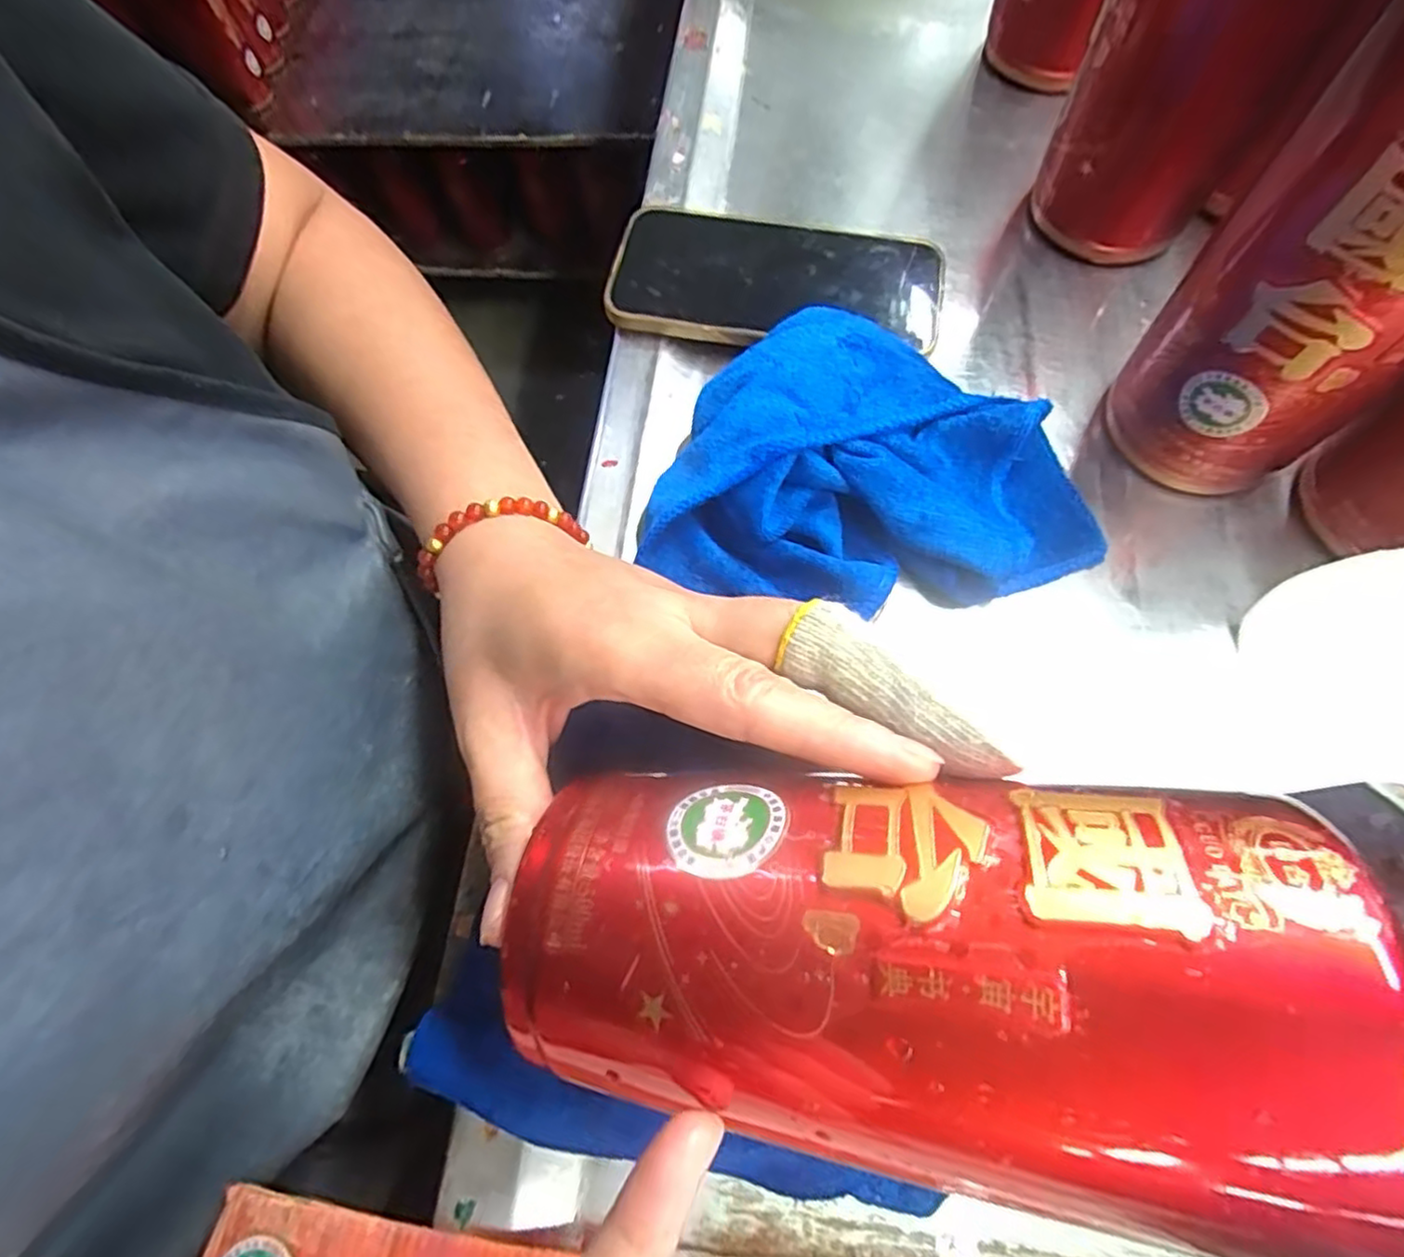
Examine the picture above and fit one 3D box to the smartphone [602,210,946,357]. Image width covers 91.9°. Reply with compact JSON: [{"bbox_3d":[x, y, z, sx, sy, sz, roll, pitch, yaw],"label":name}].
[{"bbox_3d":[0.036,-0.172,0.335,0.157,0.011,0.082,10,68,5],"label":"smartphone"}]

